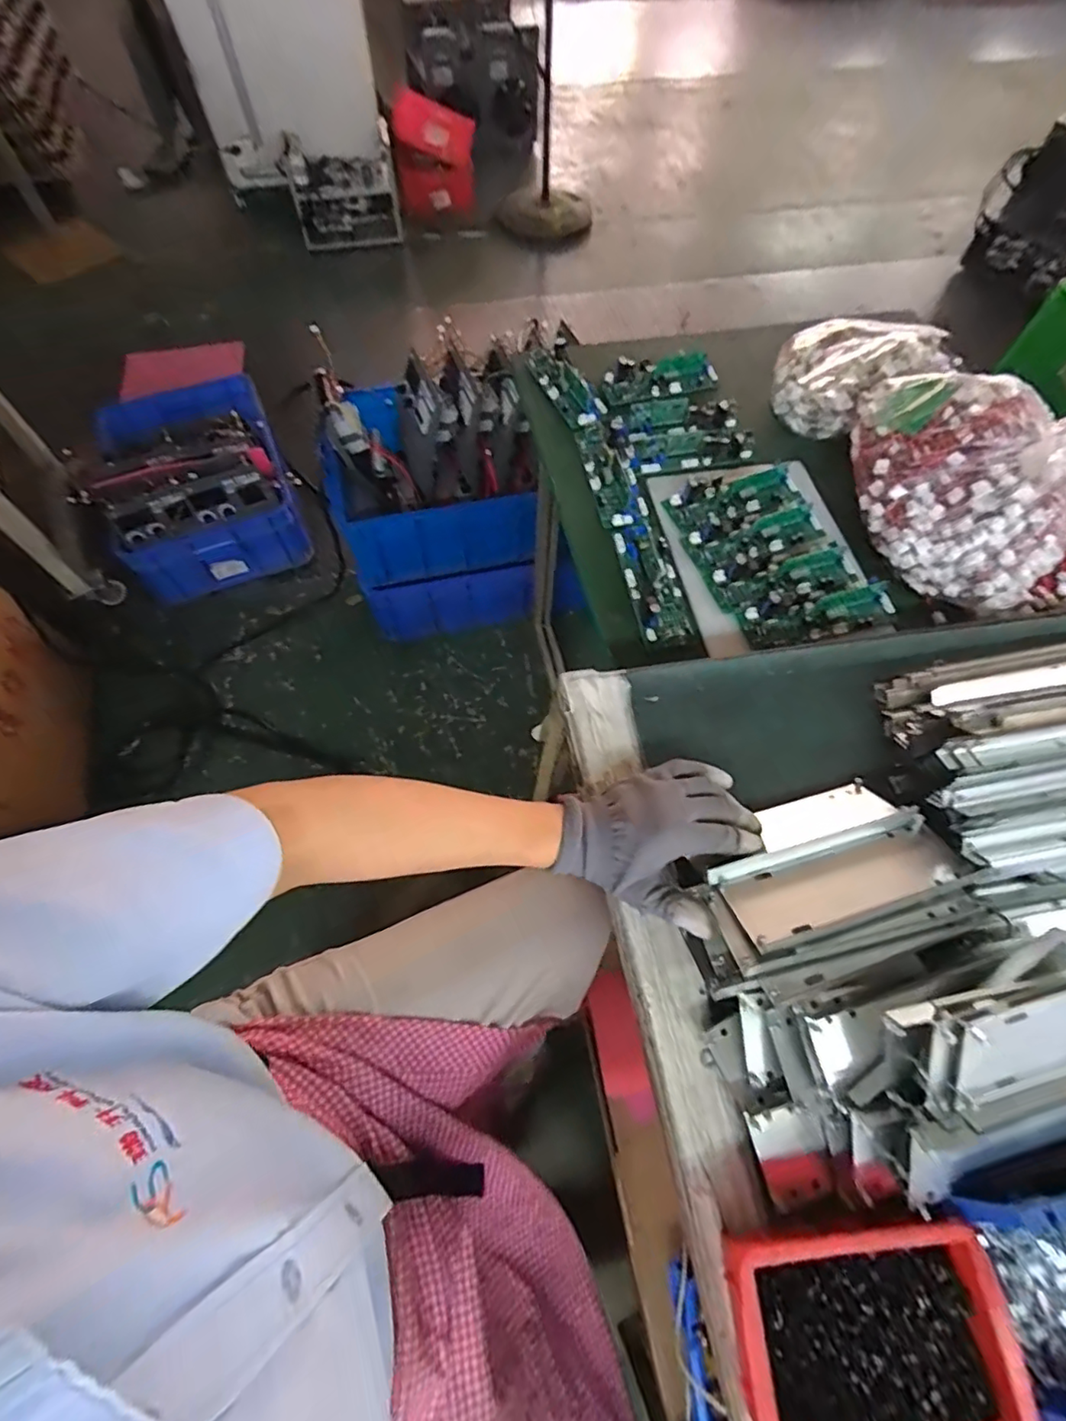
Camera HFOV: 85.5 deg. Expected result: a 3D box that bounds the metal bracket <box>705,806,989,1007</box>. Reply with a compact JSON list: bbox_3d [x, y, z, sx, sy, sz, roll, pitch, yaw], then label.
[{"bbox_3d":[0.226,0.134,0.417,0.191,0.034,0.092,-15,64,-13],"label":"metal bracket"}]

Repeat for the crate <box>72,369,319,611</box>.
[{"bbox_3d":[-0.841,-0.541,1.468,0.444,0.311,0.331,-19,64,-9],"label":"crate"}]

